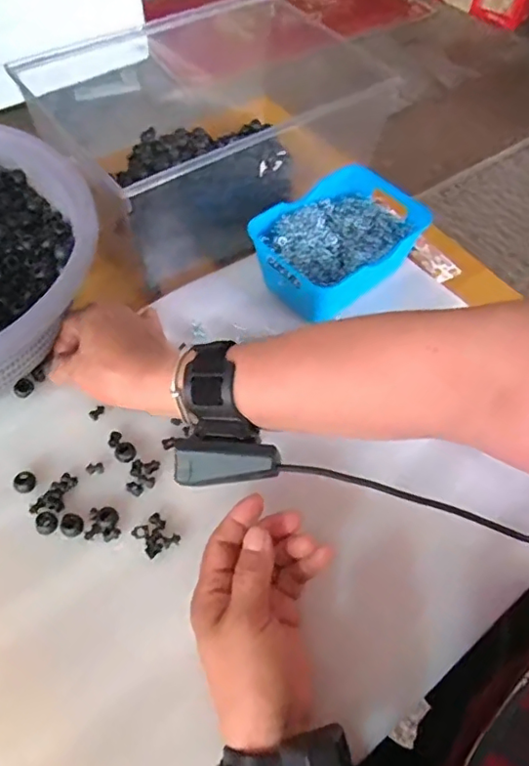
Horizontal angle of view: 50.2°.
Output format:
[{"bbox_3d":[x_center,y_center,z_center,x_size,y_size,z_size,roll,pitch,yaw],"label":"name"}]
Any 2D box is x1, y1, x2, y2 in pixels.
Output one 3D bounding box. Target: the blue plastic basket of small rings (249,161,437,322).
[{"bbox_3d":[0.071,-0.124,0.518,0.148,0.053,0.117,-36,64,-23],"label":"blue plastic basket of small rings"}]

